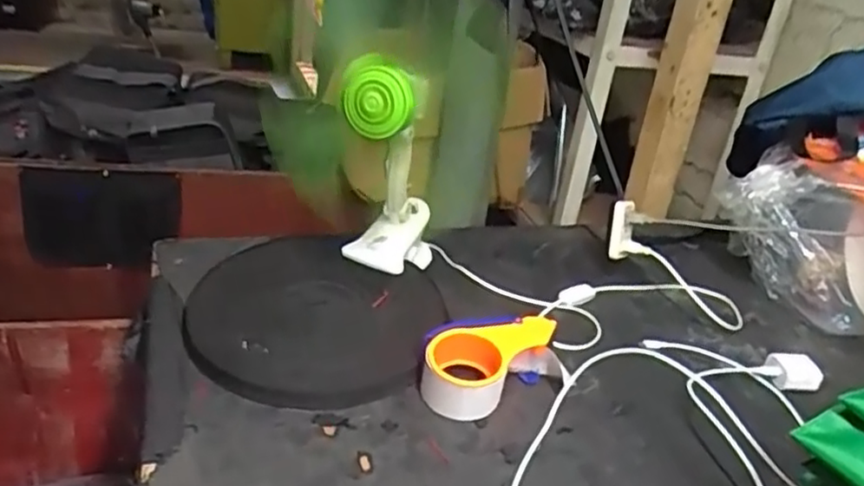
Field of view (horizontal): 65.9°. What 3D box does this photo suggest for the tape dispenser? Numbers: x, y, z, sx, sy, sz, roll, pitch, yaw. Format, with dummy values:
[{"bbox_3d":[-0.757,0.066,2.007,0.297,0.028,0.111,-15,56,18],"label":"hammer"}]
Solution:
[{"bbox_3d":[0.064,0.126,0.687,0.156,0.066,0.082,-4,29,-21],"label":"tape dispenser"}]

